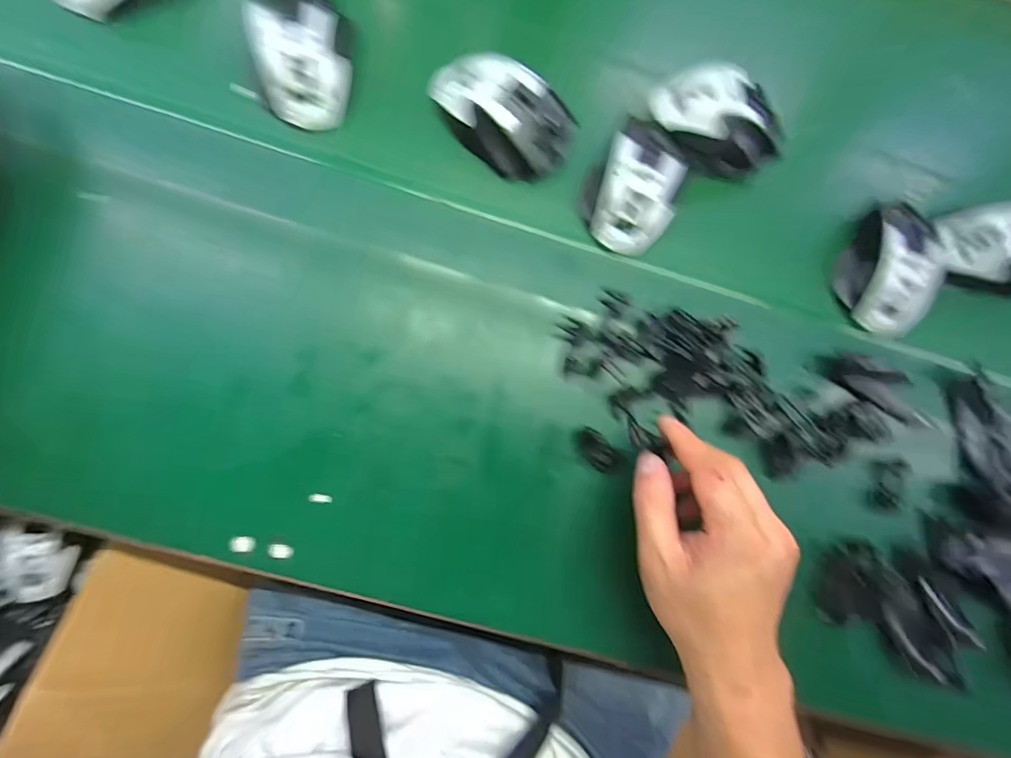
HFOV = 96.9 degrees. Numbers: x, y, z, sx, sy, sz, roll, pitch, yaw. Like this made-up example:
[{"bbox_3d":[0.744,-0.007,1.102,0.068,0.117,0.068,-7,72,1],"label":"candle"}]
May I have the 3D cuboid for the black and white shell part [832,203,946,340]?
[{"bbox_3d":[0.328,-0.096,0.383,0.057,0.046,0.110,9,84,-4],"label":"black and white shell part"}]

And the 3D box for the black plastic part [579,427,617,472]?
[{"bbox_3d":[0.070,0.054,0.343,0.018,0.010,0.037,-36,89,-7],"label":"black plastic part"}]

